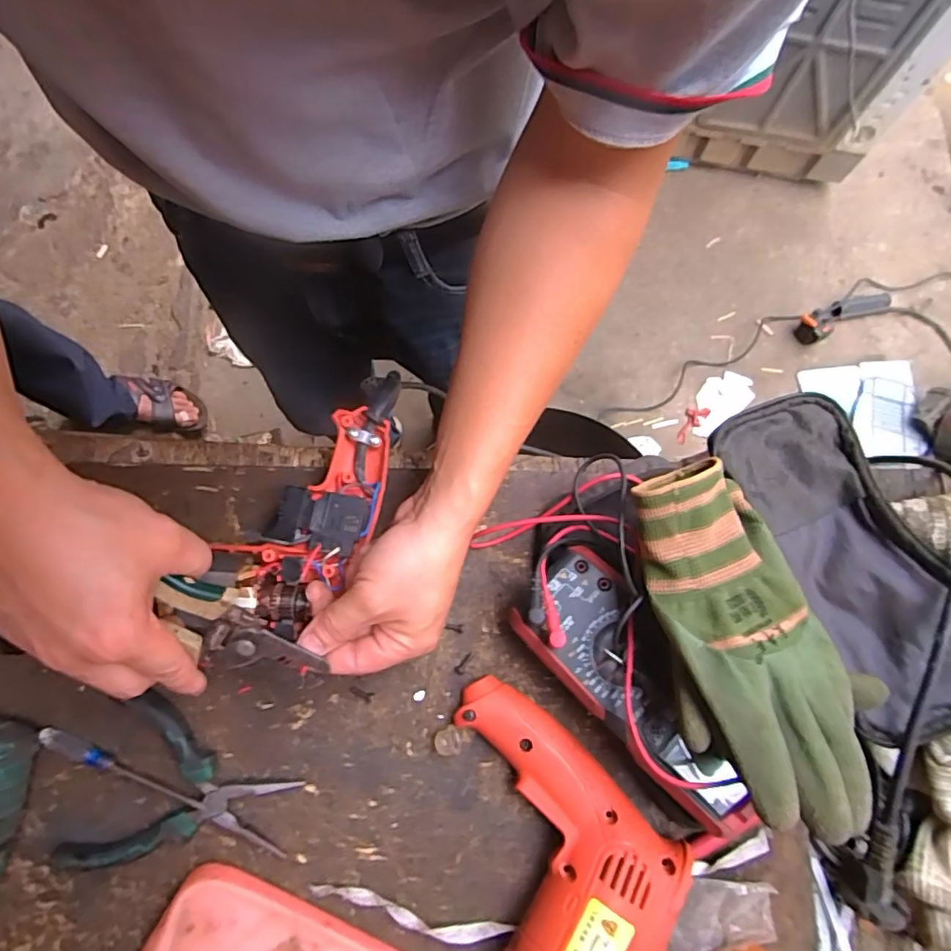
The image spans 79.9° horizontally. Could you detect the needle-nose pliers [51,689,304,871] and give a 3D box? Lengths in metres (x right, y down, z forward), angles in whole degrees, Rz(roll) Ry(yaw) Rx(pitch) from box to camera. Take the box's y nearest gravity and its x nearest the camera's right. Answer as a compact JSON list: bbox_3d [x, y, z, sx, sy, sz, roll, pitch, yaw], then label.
[{"bbox_3d":[-0.194,0.224,0.377,0.130,0.022,0.113,22,78,6],"label":"needle-nose pliers"}]

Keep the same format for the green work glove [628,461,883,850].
[{"bbox_3d":[0.158,0.091,0.325,0.117,0.045,0.207,-25,77,-5],"label":"green work glove"}]

